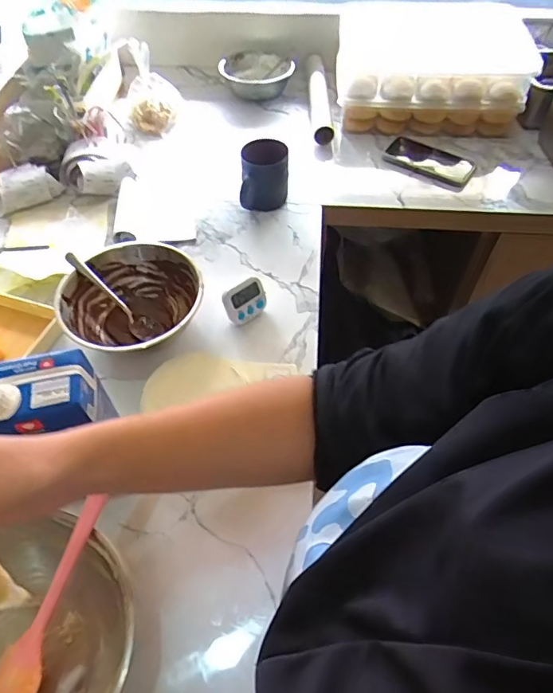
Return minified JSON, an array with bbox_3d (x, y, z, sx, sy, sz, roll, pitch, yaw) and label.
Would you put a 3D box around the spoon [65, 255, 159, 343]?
[{"bbox_3d":[-0.226,-0.066,0.657,0.162,0.029,0.032,42,61,0],"label":"spoon"}]

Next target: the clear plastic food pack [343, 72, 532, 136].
[{"bbox_3d":[0.313,-0.469,0.918,0.335,0.098,0.071,-2,53,-1],"label":"clear plastic food pack"}]

